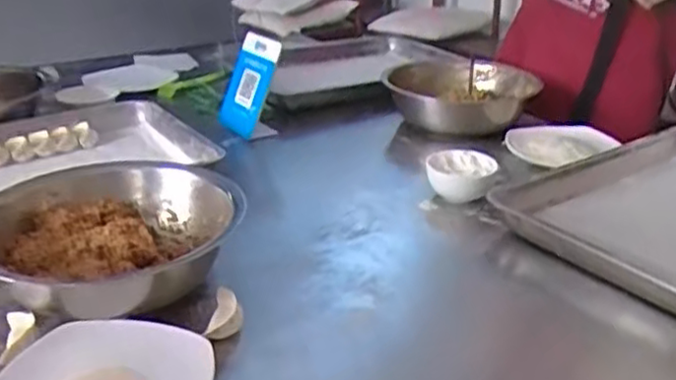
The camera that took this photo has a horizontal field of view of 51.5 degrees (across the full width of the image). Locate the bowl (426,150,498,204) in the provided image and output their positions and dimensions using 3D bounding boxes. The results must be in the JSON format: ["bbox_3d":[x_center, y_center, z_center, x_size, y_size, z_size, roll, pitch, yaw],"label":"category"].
[{"bbox_3d":[0.176,-0.021,1.012,0.093,0.063,0.077,4,25,7],"label":"bowl"}]

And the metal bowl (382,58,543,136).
[{"bbox_3d":[0.225,-0.169,1.302,0.267,0.093,0.267,1,25,0],"label":"metal bowl"}]

